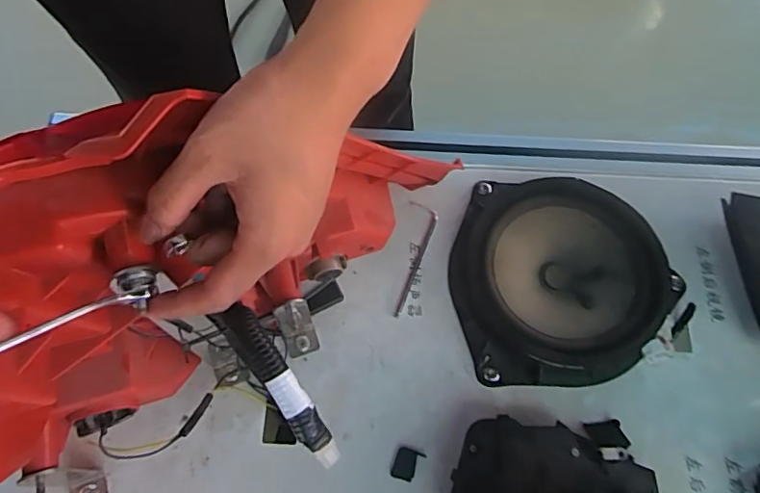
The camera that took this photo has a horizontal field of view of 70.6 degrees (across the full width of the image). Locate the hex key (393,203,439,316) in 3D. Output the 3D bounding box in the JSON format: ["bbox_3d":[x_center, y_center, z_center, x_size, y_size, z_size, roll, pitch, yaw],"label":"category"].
[{"bbox_3d":[0.028,0.010,0.470,0.025,0.004,0.108,14,69,4],"label":"hex key"}]

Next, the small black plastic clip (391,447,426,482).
[{"bbox_3d":[0.020,0.163,0.401,0.020,0.004,0.023,20,67,7],"label":"small black plastic clip"}]

